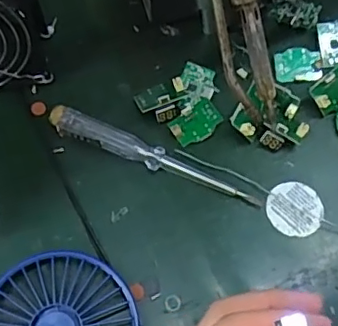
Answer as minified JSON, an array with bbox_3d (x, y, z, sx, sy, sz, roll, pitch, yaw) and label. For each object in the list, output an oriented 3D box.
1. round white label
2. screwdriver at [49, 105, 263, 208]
[{"bbox_3d":[0.075,0.027,0.338,0.033,0.004,0.033,0,68,0],"label":"round white label"},{"bbox_3d":[-0.009,-0.005,0.348,0.136,0.008,0.018,20,70,8],"label":"screwdriver"}]

